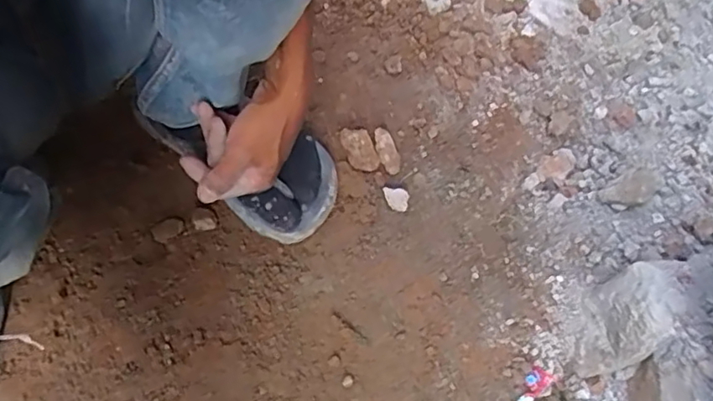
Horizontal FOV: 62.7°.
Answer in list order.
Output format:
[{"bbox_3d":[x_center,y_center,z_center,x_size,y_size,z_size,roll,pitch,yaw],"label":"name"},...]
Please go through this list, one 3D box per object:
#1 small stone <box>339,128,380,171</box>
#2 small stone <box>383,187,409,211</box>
[{"bbox_3d":[0.004,-0.055,0.641,0.030,0.026,0.049,-18,61,-12],"label":"small stone"},{"bbox_3d":[0.041,-0.002,0.623,0.027,0.009,0.023,9,59,4],"label":"small stone"}]

